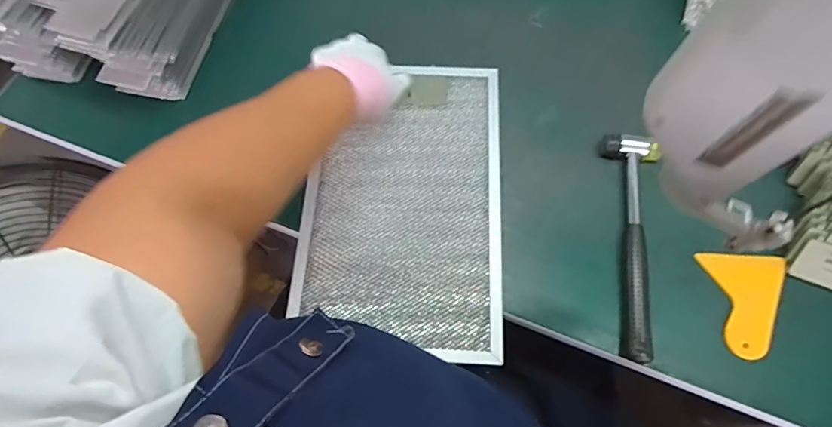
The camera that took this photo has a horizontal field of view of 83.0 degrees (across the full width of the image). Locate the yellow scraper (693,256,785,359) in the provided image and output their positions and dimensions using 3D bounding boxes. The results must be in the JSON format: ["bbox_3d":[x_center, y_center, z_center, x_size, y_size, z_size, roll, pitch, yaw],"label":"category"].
[{"bbox_3d":[0.326,0.088,0.455,0.076,0.006,0.100,0,67,1],"label":"yellow scraper"}]

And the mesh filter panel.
[{"bbox_3d":[-0.011,-0.021,0.504,0.203,0.012,0.325,3,67,3],"label":"mesh filter panel"}]

